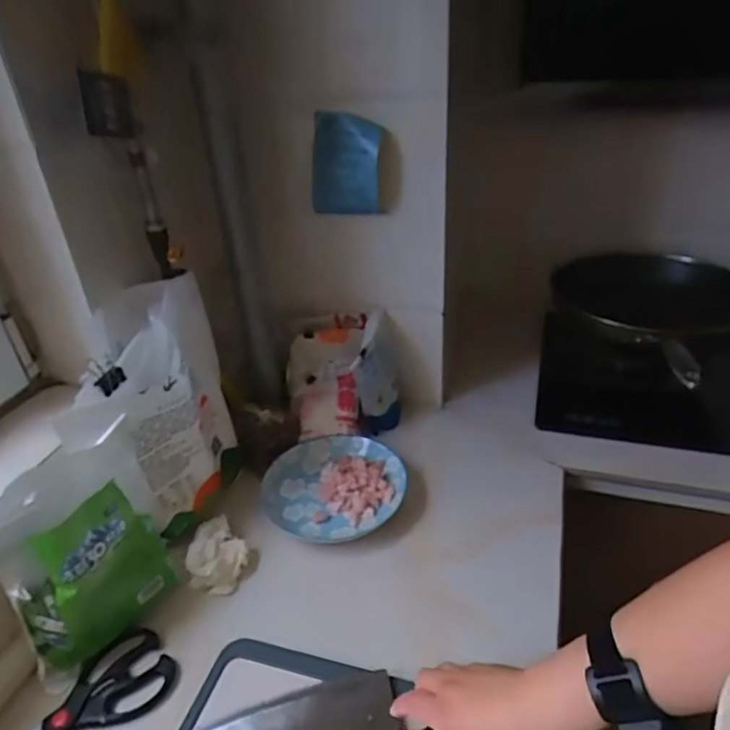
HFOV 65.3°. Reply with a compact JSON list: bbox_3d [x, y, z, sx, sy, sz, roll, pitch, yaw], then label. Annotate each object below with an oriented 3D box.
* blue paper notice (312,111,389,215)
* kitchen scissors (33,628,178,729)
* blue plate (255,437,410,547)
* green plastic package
[{"bbox_3d":[-0.026,-0.275,0.792,0.096,0.136,0.018,14,41,17],"label":"blue paper notice"},{"bbox_3d":[-0.279,0.338,0.563,0.174,0.015,0.087,-31,43,-33],"label":"kitchen scissors"},{"bbox_3d":[-0.042,0.170,0.797,0.191,0.028,0.182,-3,35,2],"label":"blue plate"},{"bbox_3d":[-0.278,0.218,0.604,0.064,0.159,0.157,17,40,28],"label":"green plastic package"}]

